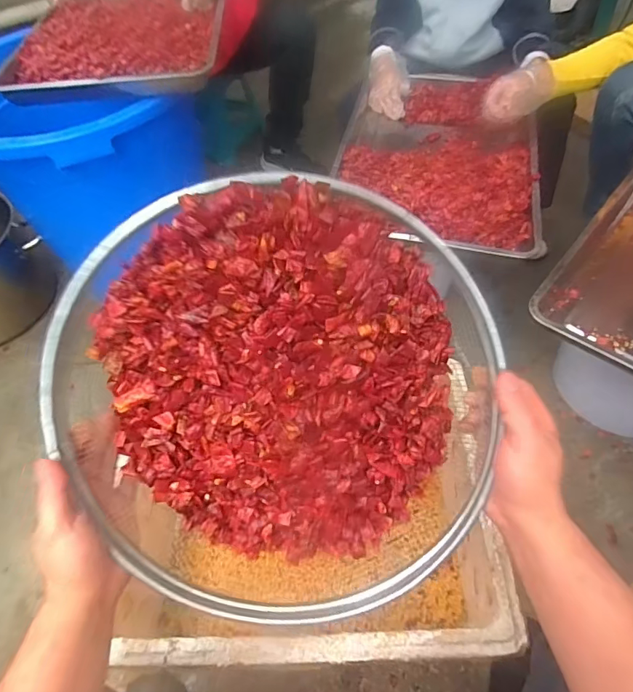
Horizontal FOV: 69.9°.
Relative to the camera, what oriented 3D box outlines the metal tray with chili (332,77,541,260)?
[{"bbox_3d":[0.252,-0.406,0.942,0.384,0.064,0.554,8,55,10],"label":"metal tray with chili"}]

